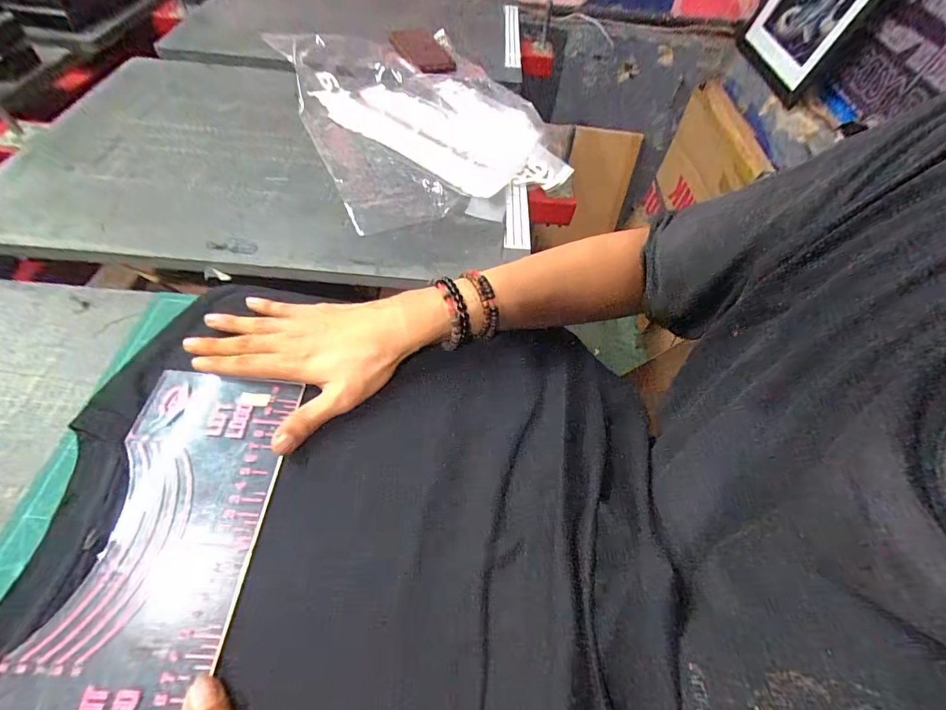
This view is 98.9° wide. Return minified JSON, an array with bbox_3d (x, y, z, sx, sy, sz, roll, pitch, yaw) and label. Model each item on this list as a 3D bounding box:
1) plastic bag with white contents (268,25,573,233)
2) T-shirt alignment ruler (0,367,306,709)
[{"bbox_3d":[-0.092,-0.367,0.612,0.298,0.051,0.479,-17,57,-16],"label":"plastic bag with white contents"},{"bbox_3d":[-0.205,0.124,0.269,0.112,0.006,0.250,3,55,-2],"label":"T-shirt alignment ruler"}]

